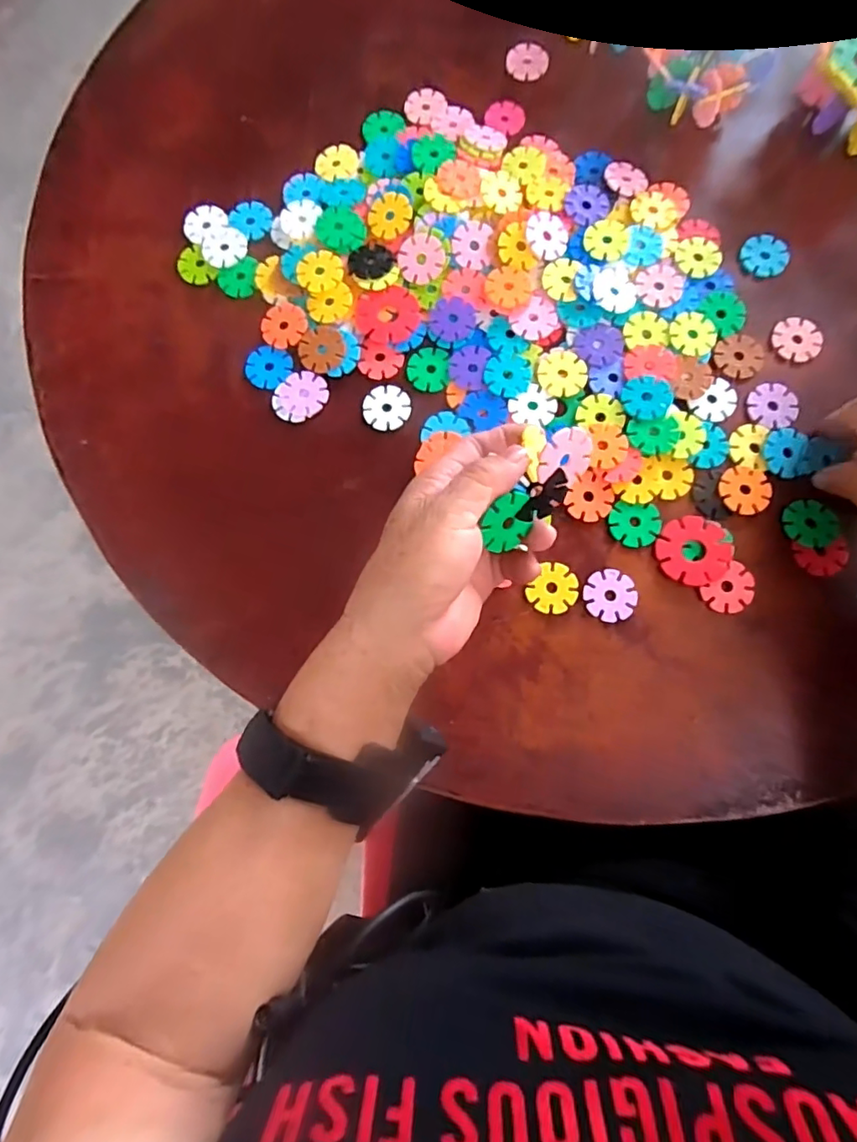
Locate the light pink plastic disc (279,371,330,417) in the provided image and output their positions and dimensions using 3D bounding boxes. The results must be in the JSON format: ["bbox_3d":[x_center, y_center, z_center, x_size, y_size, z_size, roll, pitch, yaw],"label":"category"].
[{"bbox_3d":[-0.084,-0.120,0.378,0.030,0.004,0.030,0,79,1],"label":"light pink plastic disc"}]

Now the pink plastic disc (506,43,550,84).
[{"bbox_3d":[0.077,-0.396,0.433,0.032,0.004,0.035,0,79,1],"label":"pink plastic disc"}]

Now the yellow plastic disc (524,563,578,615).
[{"bbox_3d":[0.078,0.011,0.343,0.027,0.004,0.031,39,82,8],"label":"yellow plastic disc"}]

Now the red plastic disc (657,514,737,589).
[{"bbox_3d":[0.164,-0.012,0.344,0.045,0.004,0.041,0,79,1],"label":"red plastic disc"}]

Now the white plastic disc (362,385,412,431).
[{"bbox_3d":[-0.028,-0.110,0.372,0.031,0.004,0.032,0,79,1],"label":"white plastic disc"}]

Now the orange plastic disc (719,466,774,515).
[{"bbox_3d":[0.201,-0.052,0.352,0.030,0.004,0.034,36,82,8],"label":"orange plastic disc"}]

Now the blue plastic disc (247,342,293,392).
[{"bbox_3d":[-0.110,-0.140,0.385,0.032,0.004,0.030,0,79,1],"label":"blue plastic disc"}]

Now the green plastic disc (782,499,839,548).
[{"bbox_3d":[0.239,-0.031,0.347,0.030,0.006,0.031,0,79,1],"label":"green plastic disc"}]

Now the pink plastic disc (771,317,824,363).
[{"bbox_3d":[0.249,-0.157,0.376,0.030,0.004,0.031,0,79,1],"label":"pink plastic disc"}]

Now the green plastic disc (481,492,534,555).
[{"bbox_3d":[0.040,-0.023,0.277,0.025,0.029,0.004,-26,39,-14],"label":"green plastic disc"}]

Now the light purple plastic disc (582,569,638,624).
[{"bbox_3d":[0.112,0.015,0.341,0.030,0.004,0.031,0,79,1],"label":"light purple plastic disc"}]

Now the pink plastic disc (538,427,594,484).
[{"bbox_3d":[0.068,-0.057,0.273,0.028,0.005,0.025,-3,117,-17],"label":"pink plastic disc"}]

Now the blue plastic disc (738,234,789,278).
[{"bbox_3d":[0.236,-0.222,0.392,0.031,0.005,0.034,0,79,1],"label":"blue plastic disc"}]

